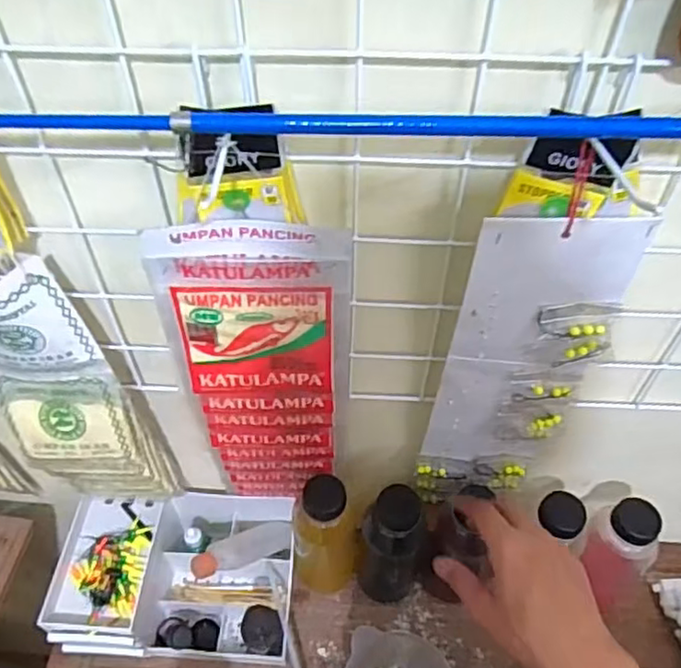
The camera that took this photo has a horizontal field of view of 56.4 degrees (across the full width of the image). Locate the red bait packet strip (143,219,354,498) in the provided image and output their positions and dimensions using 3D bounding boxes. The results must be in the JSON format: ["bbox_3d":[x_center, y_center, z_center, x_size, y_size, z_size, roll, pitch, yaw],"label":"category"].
[{"bbox_3d":[-0.052,0.050,0.489,0.115,0.347,0.029,0,51,0],"label":"red bait packet strip"}]

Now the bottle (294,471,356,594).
[{"bbox_3d":[-0.015,0.209,0.645,0.061,0.188,0.051,-2,51,-2],"label":"bottle"}]

